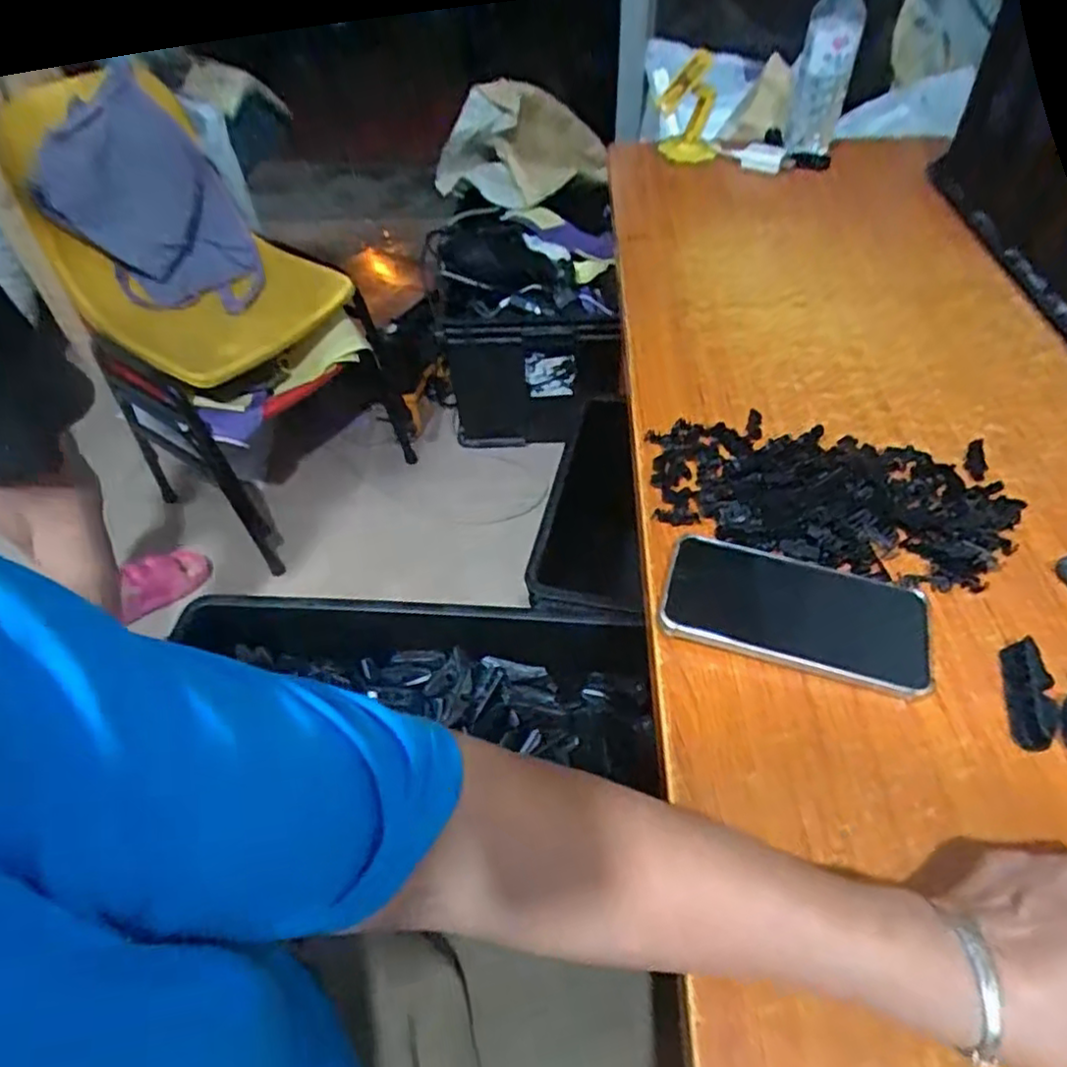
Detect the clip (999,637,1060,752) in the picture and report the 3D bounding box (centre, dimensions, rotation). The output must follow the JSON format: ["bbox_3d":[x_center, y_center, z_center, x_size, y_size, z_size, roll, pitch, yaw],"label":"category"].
[{"bbox_3d":[0.302,0.097,0.414,0.025,0.016,0.069,13,49,15],"label":"clip"}]

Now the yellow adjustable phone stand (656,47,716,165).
[{"bbox_3d":[0.233,-0.639,1.030,0.089,0.113,0.119,6,48,9],"label":"yellow adjustable phone stand"}]

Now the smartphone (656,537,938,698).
[{"bbox_3d":[0.172,0.051,0.452,0.166,0.010,0.083,14,55,9],"label":"smartphone"}]

